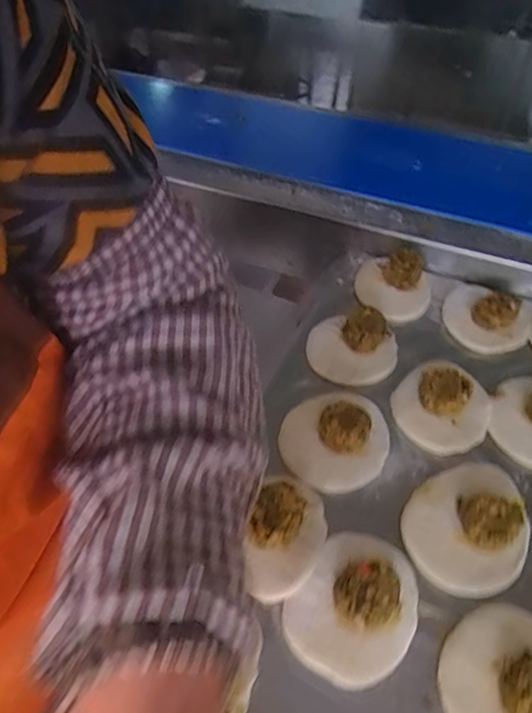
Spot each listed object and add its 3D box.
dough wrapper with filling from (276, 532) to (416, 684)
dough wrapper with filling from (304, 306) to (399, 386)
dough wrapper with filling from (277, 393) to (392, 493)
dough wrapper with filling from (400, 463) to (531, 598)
[{"bbox_3d":[0.060,0.153,0.333,0.072,0.033,0.093,29,53,24],"label":"dough wrapper with filling"},{"bbox_3d":[0.081,-0.015,0.486,0.083,0.030,0.075,10,48,9],"label":"dough wrapper with filling"},{"bbox_3d":[0.056,0.057,0.420,0.086,0.034,0.092,19,50,17],"label":"dough wrapper with filling"},{"bbox_3d":[0.150,0.115,0.374,0.102,0.029,0.081,-33,55,-27],"label":"dough wrapper with filling"}]

